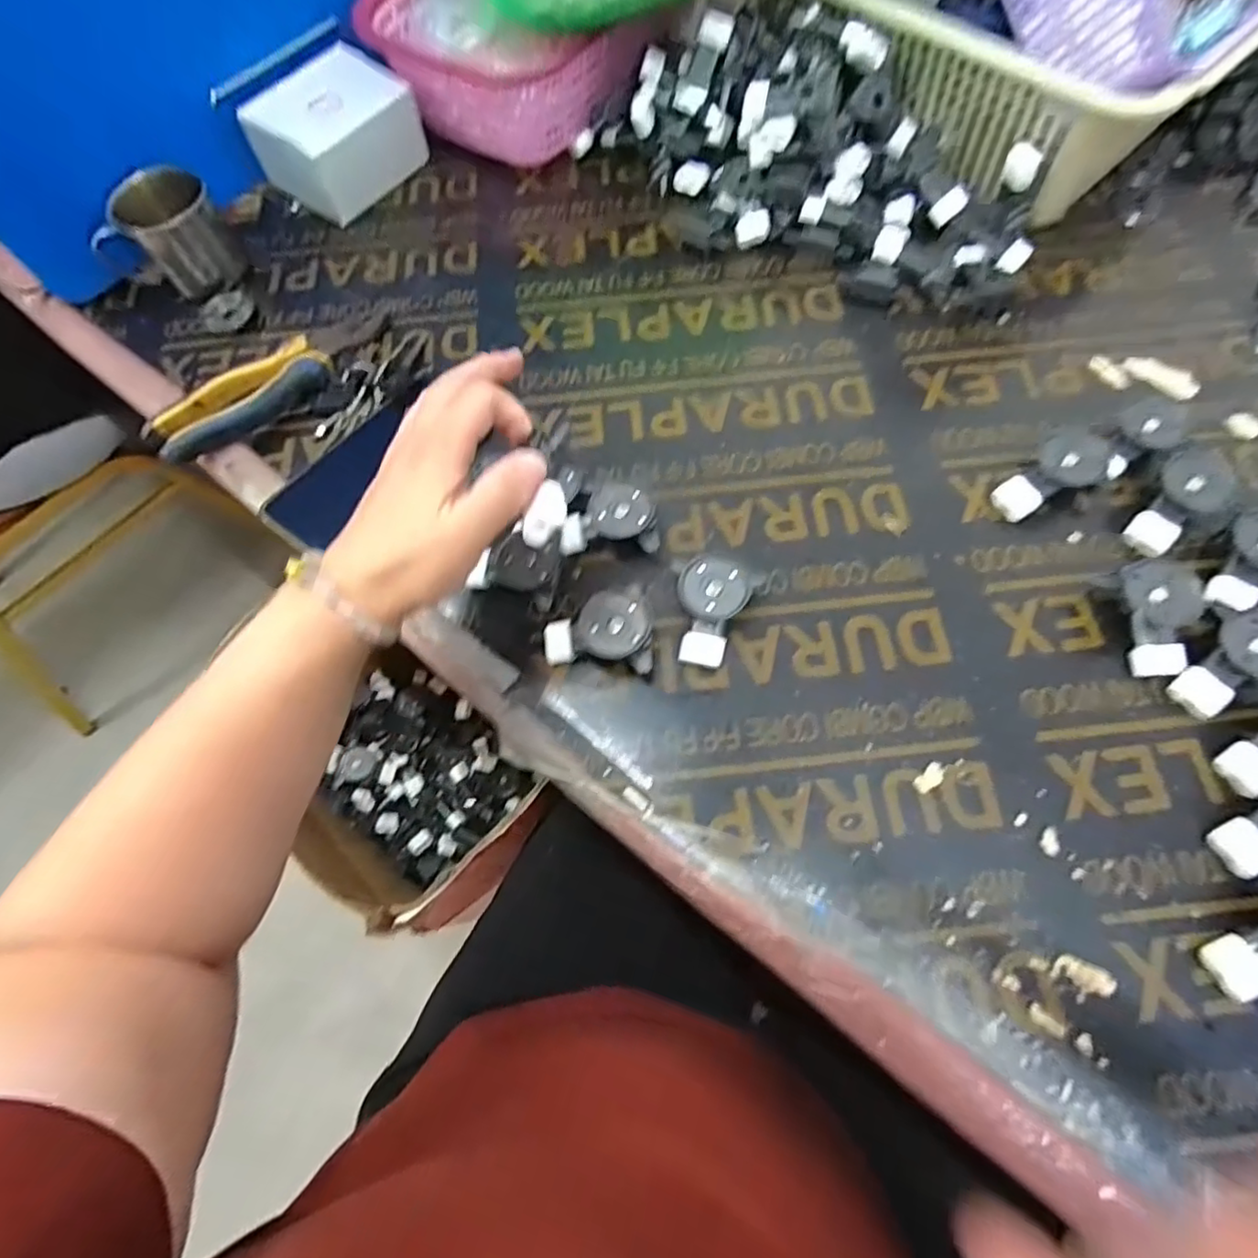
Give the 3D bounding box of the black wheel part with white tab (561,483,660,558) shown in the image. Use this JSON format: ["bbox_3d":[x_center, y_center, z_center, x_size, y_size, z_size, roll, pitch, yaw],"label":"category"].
[{"bbox_3d":[-0.013,-0.072,0.420,0.063,0.029,0.042,0,68,3],"label":"black wheel part with white tab"}]

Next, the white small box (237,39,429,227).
[{"bbox_3d":[-0.263,-0.445,0.563,0.090,0.072,0.130,32,73,15],"label":"white small box"}]

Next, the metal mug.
[{"bbox_3d":[-0.381,-0.322,0.516,0.097,0.074,0.060,-42,72,-13],"label":"metal mug"}]

